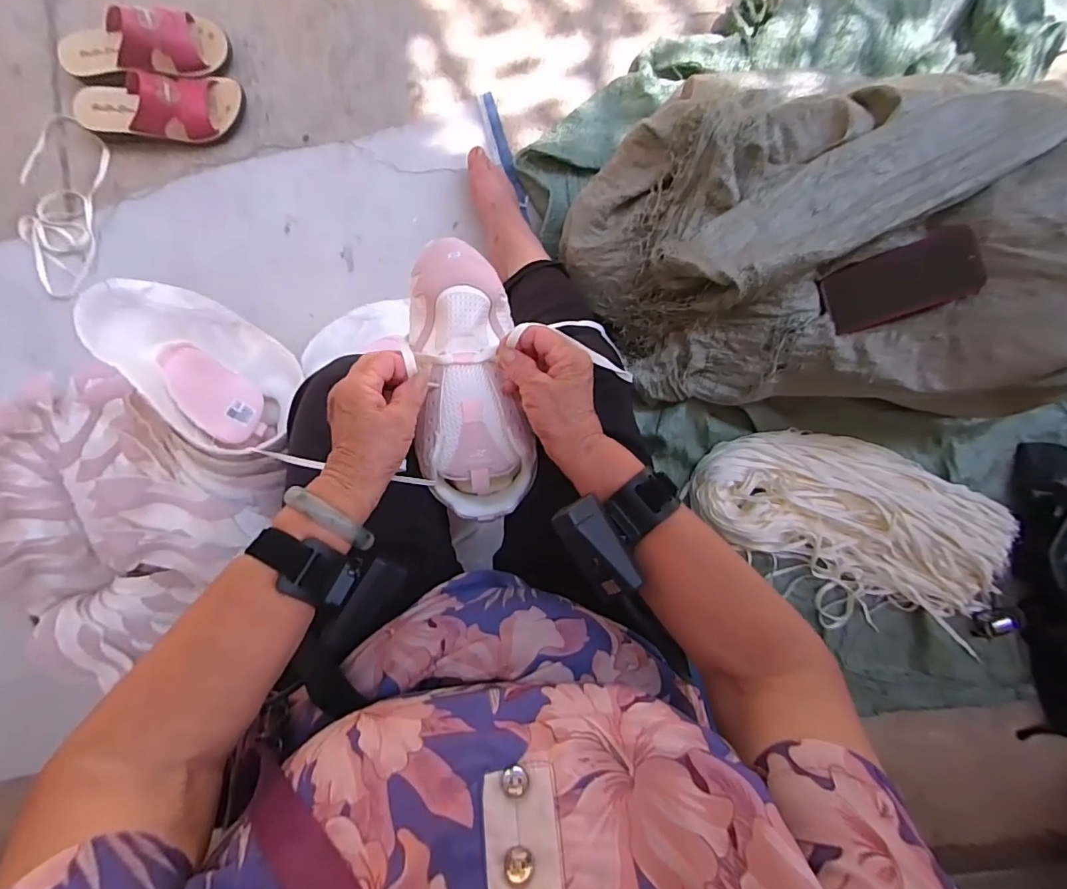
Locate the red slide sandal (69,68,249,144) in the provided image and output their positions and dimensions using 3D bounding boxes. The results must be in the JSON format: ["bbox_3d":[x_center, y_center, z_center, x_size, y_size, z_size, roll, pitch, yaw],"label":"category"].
[{"bbox_3d":[-0.553,-0.495,0.712,0.228,0.094,0.087,-5,92,-3],"label":"red slide sandal"}]

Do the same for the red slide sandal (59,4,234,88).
[{"bbox_3d":[-0.572,-0.575,0.718,0.229,0.080,0.086,-13,93,-3],"label":"red slide sandal"}]

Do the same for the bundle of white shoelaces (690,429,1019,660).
[{"bbox_3d":[0.526,0.141,0.797,0.555,0.064,0.291,25,90,-4],"label":"bundle of white shoelaces"}]

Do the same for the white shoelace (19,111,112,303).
[{"bbox_3d":[-0.705,-0.355,0.733,0.112,0.011,0.261,9,91,-4],"label":"white shoelace"}]

